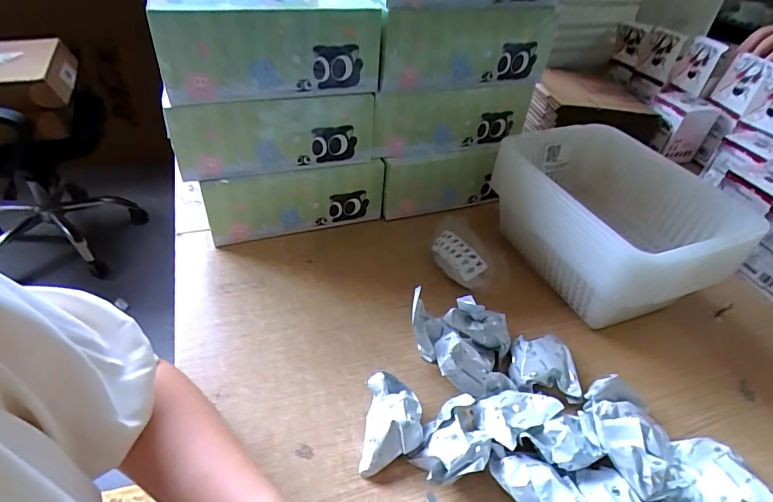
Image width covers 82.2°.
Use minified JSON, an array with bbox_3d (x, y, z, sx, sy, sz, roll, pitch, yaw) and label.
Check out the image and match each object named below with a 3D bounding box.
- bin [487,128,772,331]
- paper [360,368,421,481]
[{"bbox_3d":[0.285,-0.033,0.573,0.209,0.151,0.269,-8,42,-17],"label":"bin"},{"bbox_3d":[0.006,0.157,0.407,0.050,0.038,0.087,6,40,-1],"label":"paper"}]

